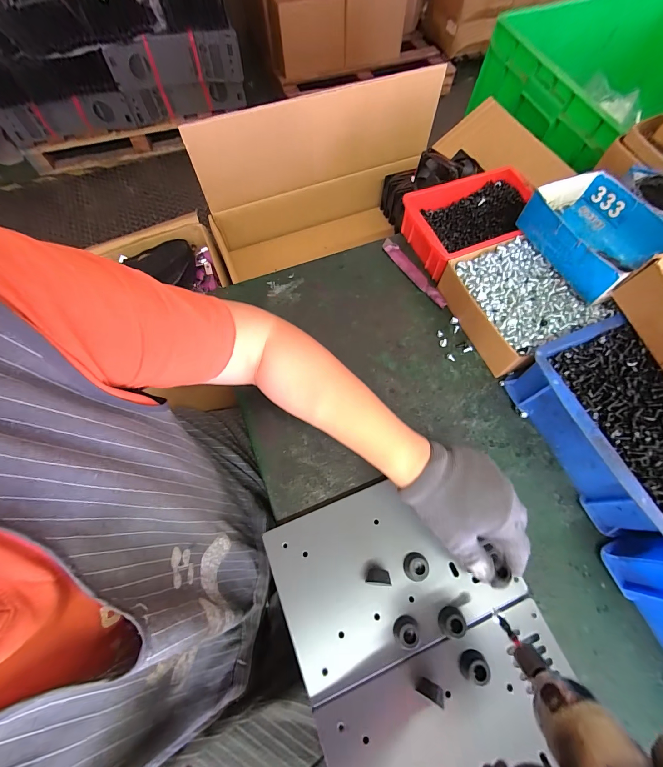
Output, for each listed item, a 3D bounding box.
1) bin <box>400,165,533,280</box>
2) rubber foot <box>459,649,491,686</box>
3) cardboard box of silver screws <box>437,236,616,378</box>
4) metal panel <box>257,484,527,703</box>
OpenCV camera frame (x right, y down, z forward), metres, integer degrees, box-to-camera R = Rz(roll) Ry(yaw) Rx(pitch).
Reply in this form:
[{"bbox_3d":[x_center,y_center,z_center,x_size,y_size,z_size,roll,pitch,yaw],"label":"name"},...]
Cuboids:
[{"bbox_3d":[0.217,-0.240,0.493,0.193,0.064,0.132,-20,68,-9],"label":"bin"},{"bbox_3d":[0.129,0.254,0.288,0.022,0.013,0.023,0,66,0],"label":"rubber foot"},{"bbox_3d":[0.239,-0.104,0.427,0.149,0.052,0.162,-19,68,-9],"label":"cardboard box of silver screws"},{"bbox_3d":[0.050,0.183,0.321,0.203,0.009,0.143,-19,68,-8],"label":"metal panel"}]

